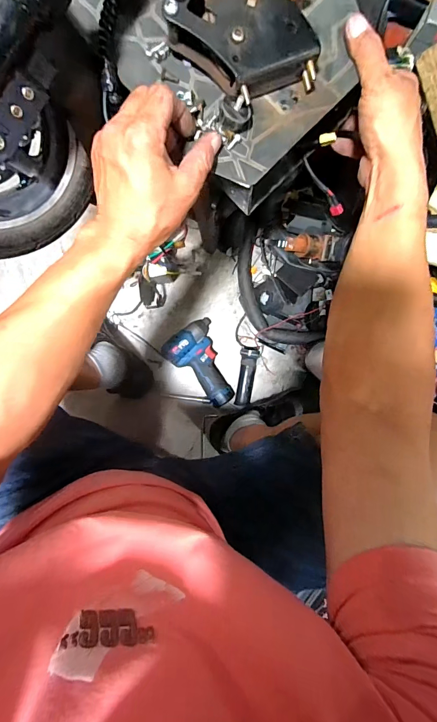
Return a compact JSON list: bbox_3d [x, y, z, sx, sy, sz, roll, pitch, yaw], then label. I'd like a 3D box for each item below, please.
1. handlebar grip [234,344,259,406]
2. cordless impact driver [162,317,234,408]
[{"bbox_3d":[0.064,0.035,0.801,0.041,0.035,0.133,9,92,0],"label":"handlebar grip"},{"bbox_3d":[-0.048,0.012,0.789,0.112,0.064,0.187,-18,92,1],"label":"cordless impact driver"}]

